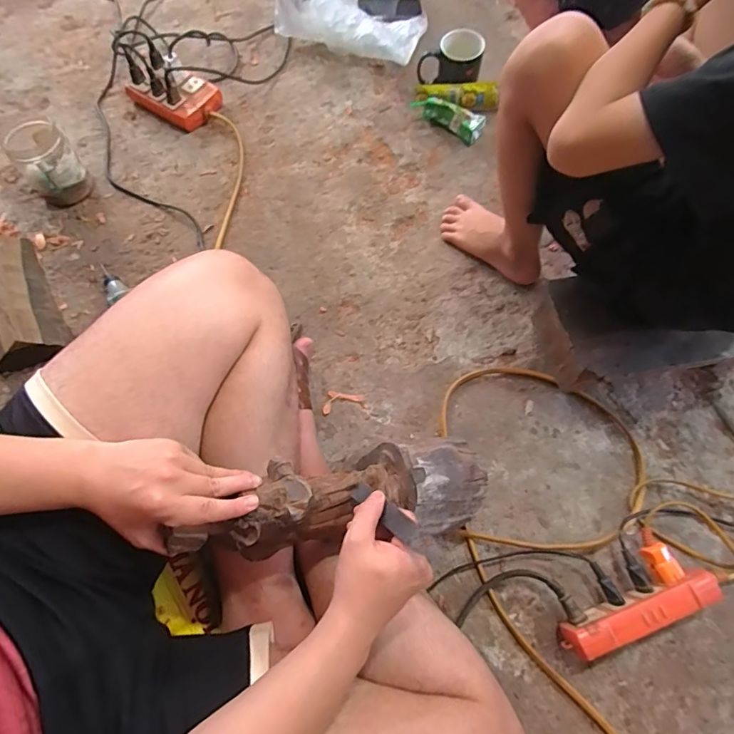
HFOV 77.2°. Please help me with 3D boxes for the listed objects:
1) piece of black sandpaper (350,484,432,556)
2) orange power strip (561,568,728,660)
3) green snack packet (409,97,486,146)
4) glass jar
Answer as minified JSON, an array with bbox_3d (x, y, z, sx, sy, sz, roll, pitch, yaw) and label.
[{"bbox_3d":[0.020,0.138,0.426,0.020,0.008,0.119,-48,32,-15],"label":"piece of black sandpaper"},{"bbox_3d":[0.343,0.303,0.575,0.211,0.054,0.039,-20,72,-9],"label":"orange power strip"},{"bbox_3d":[0.160,-0.493,0.900,0.149,0.033,0.053,37,73,11],"label":"green snack packet"},{"bbox_3d":[-0.551,-0.356,0.793,0.097,0.115,0.096,1,70,-2],"label":"glass jar"}]

